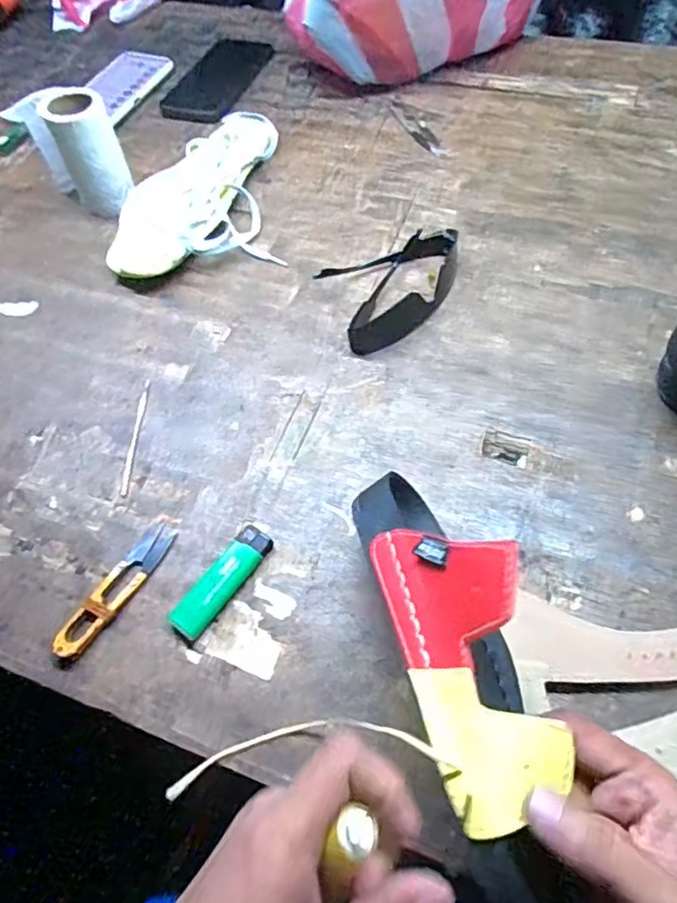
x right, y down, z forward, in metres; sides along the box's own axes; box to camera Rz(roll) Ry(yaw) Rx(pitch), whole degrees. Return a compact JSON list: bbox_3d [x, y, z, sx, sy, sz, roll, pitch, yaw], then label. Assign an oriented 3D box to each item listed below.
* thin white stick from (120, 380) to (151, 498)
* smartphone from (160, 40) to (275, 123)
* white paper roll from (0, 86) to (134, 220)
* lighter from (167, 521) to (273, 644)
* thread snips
[{"bbox_3d":[-0.160,-0.013,0.470,0.007,0.004,0.106,-1,59,4],"label":"thin white stick"},{"bbox_3d":[-0.150,-0.464,0.739,0.085,0.010,0.161,18,62,15],"label":"smartphone"},{"bbox_3d":[-0.254,-0.296,0.593,0.092,0.103,0.056,29,65,19],"label":"white paper roll"},{"bbox_3d":[-0.078,0.086,0.399,0.025,0.013,0.081,31,66,20],"label":"lighter"},{"bbox_3d":[-0.149,0.090,0.402,0.024,0.012,0.104,28,65,19],"label":"thread snips"}]

